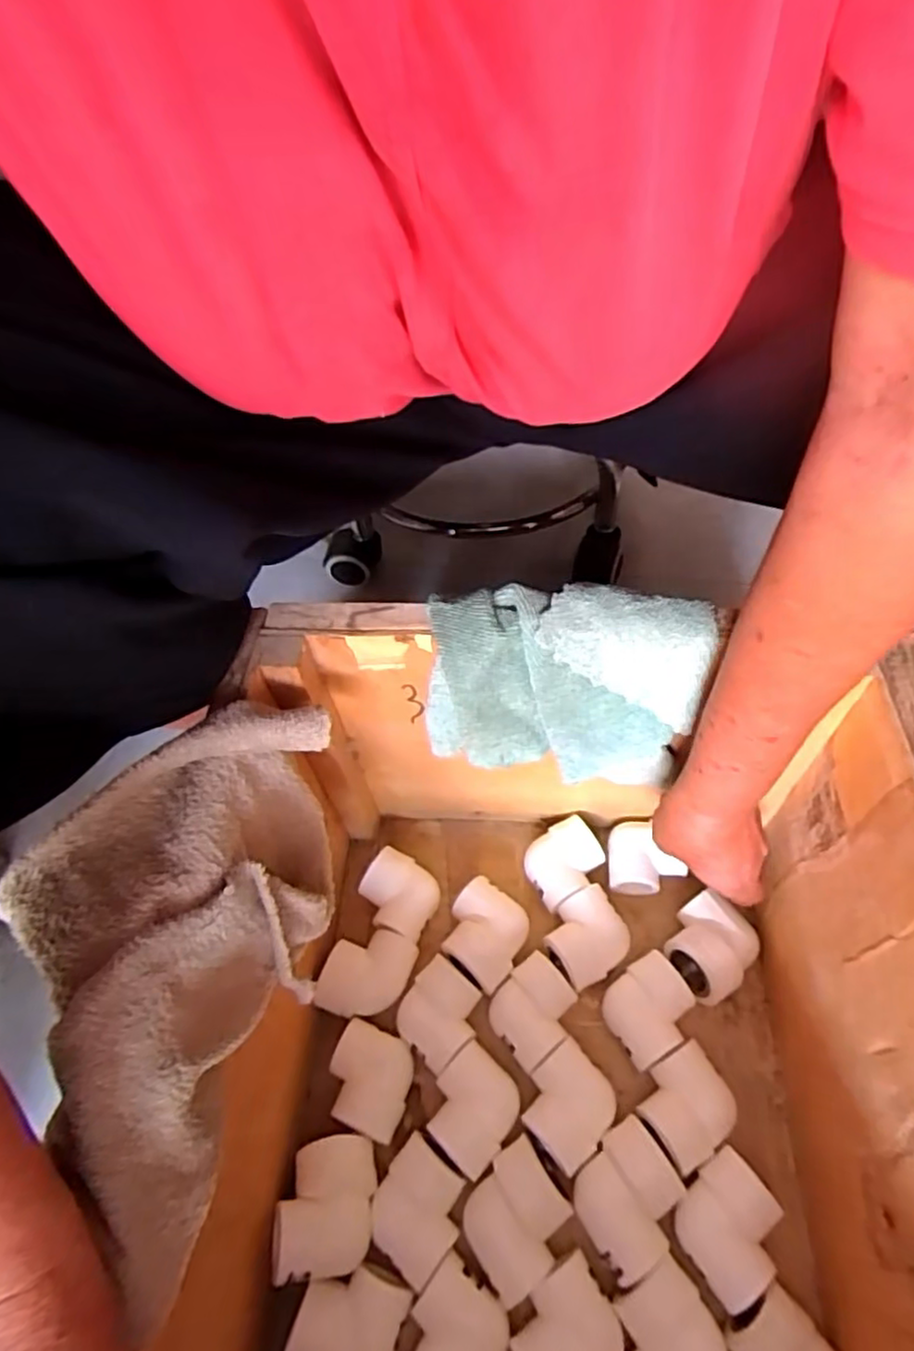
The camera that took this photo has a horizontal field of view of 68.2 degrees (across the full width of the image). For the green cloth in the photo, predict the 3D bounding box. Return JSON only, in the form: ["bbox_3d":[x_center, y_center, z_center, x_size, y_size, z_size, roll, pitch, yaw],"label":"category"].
[{"bbox_3d":[0.060,0.015,0.393,0.152,0.144,0.049,-2,55,4],"label":"green cloth"}]

